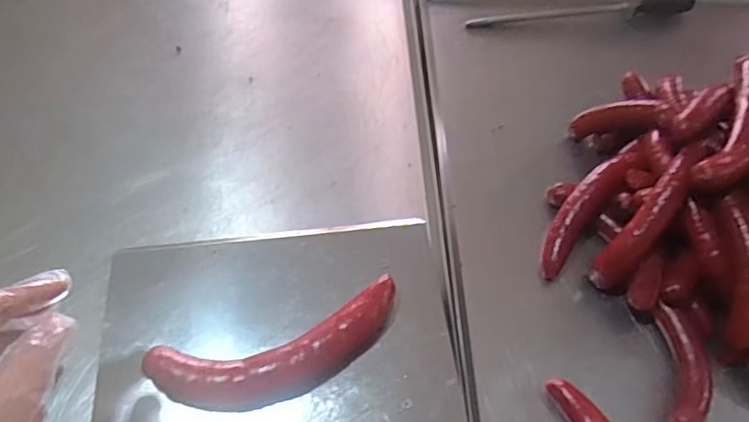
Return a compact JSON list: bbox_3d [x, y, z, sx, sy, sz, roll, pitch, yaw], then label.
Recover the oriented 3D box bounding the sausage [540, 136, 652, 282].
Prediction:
[{"bbox_3d":[0.287,-0.006,0.776,0.055,0.038,0.223,38,87,20],"label":"sausage"}]

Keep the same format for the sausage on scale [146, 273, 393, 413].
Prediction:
[{"bbox_3d":[-0.084,0.137,0.553,0.241,0.043,0.077,-17,60,-13],"label":"sausage on scale"}]

